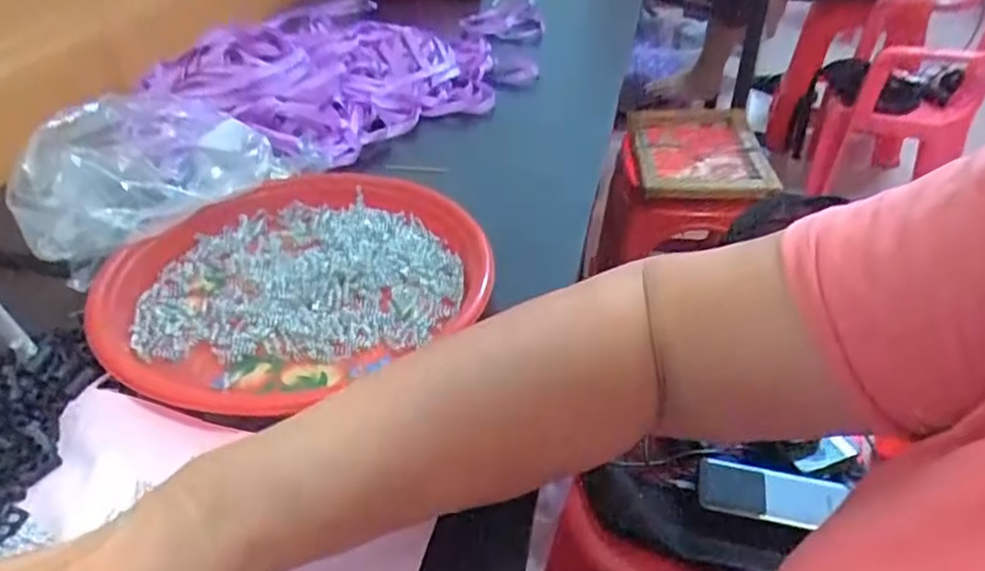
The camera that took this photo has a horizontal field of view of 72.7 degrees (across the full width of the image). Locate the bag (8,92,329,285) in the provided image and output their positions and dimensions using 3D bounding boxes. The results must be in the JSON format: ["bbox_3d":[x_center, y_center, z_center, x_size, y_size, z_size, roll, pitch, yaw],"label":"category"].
[{"bbox_3d":[-0.240,-0.096,0.485,0.102,0.083,0.199,26,45,28],"label":"bag"}]

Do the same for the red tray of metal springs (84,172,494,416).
[{"bbox_3d":[-0.128,-0.012,0.430,0.231,0.026,0.211,-29,47,-32],"label":"red tray of metal springs"}]

